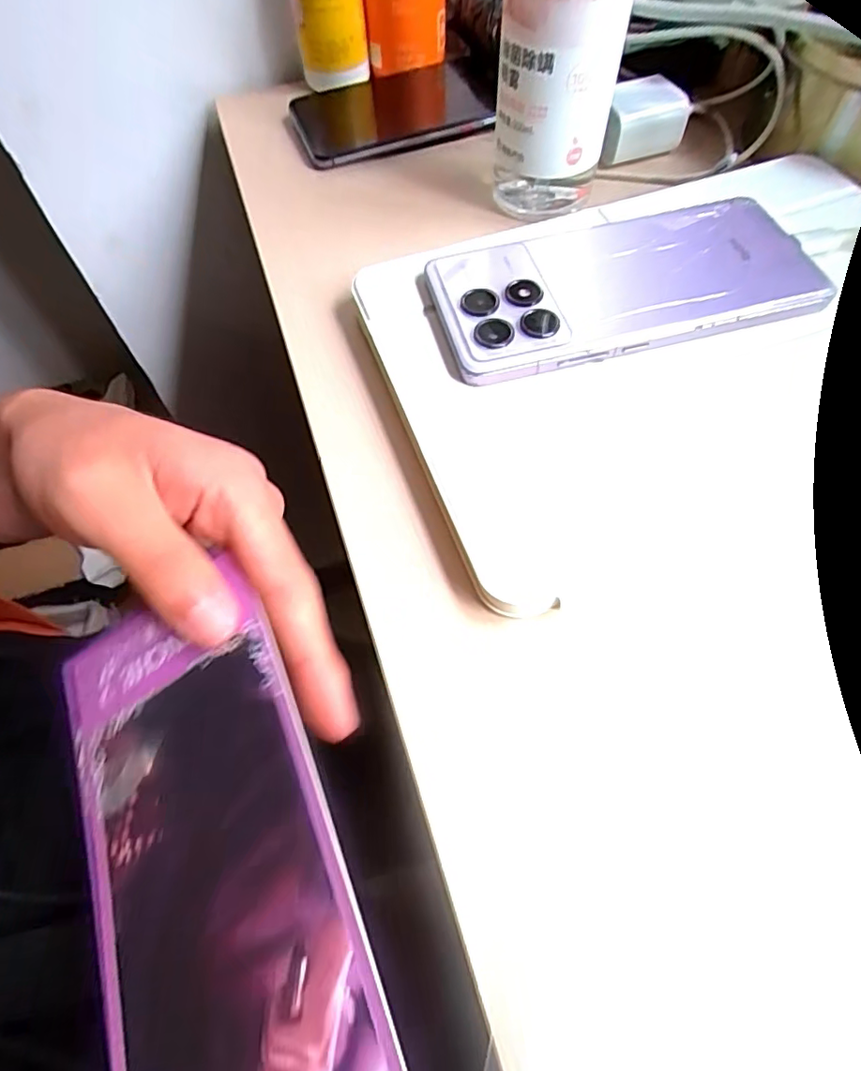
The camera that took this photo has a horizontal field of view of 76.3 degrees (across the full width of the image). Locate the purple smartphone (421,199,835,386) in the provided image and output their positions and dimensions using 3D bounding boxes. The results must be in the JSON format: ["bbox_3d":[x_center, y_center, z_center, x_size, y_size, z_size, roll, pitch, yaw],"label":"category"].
[{"bbox_3d":[0.079,-0.108,0.233,0.156,0.009,0.072,-13,63,-5],"label":"purple smartphone"}]

